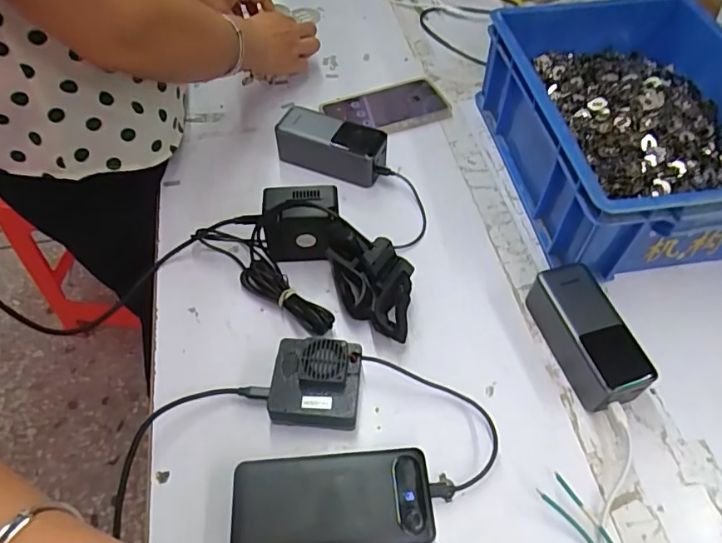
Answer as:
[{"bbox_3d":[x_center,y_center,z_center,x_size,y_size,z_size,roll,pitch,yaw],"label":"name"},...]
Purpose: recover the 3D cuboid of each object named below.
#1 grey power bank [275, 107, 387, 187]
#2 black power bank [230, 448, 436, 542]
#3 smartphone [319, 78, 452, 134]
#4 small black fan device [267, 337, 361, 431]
[{"bbox_3d":[-0.037,-0.152,0.654,0.134,0.052,0.062,19,56,14],"label":"grey power bank"},{"bbox_3d":[-0.023,0.188,0.430,0.155,0.033,0.075,-4,54,-2],"label":"black power bank"},{"bbox_3d":[0.039,-0.224,0.736,0.165,0.016,0.082,-19,62,-17],"label":"smartphone"},{"bbox_3d":[-0.040,0.102,0.481,0.078,0.048,0.070,2,54,2],"label":"small black fan device"}]

